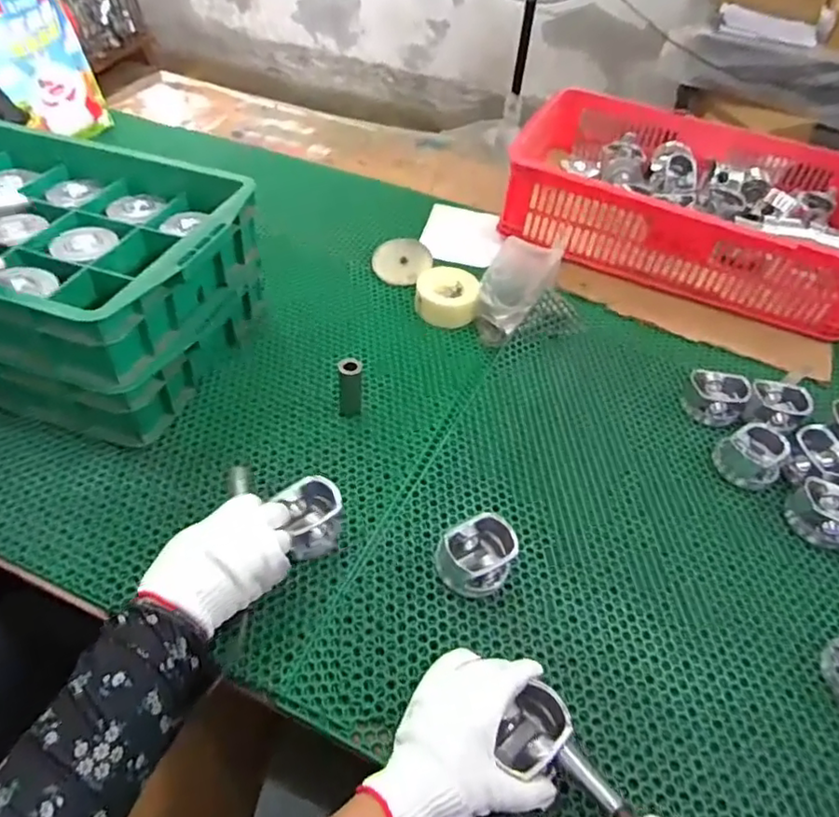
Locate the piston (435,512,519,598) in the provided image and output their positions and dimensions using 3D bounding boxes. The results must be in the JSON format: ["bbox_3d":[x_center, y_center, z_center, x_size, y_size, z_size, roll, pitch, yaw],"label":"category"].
[{"bbox_3d":[0.061,0.151,0.602,0.075,0.047,0.063,-31,57,-30],"label":"piston"}]

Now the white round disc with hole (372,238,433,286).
[{"bbox_3d":[-0.030,-0.244,0.971,0.089,0.006,0.094,2,67,-5],"label":"white round disc with hole"}]

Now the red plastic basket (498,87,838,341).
[{"bbox_3d":[0.488,-0.385,1.079,0.595,0.149,0.445,20,48,12],"label":"red plastic basket"}]

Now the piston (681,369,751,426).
[{"bbox_3d":[0.401,-0.017,0.799,0.076,0.047,0.076,32,51,22],"label":"piston"}]

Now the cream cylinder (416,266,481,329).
[{"bbox_3d":[0.041,-0.171,0.907,0.092,0.050,0.097,7,46,0],"label":"cream cylinder"}]

